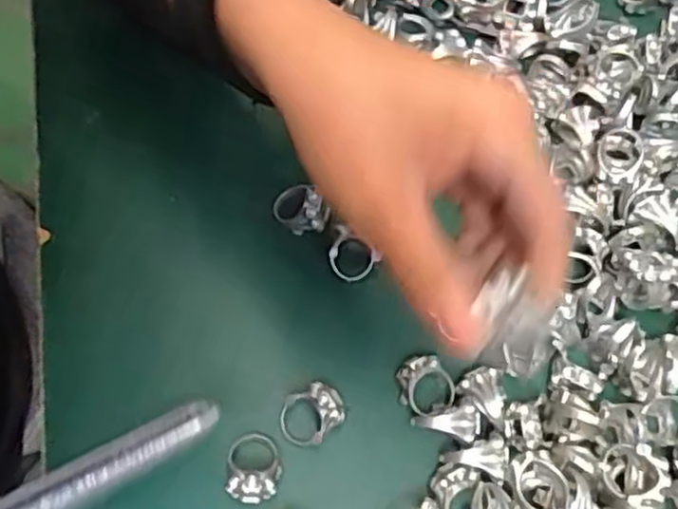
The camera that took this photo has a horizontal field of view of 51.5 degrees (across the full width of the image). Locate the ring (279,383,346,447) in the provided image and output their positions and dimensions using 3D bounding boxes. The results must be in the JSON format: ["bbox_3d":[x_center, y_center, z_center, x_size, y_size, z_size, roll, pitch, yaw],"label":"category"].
[{"bbox_3d":[-0.011,0.066,0.286,0.026,0.022,0.020,-22,71,-10],"label":"ring"}]

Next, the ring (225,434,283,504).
[{"bbox_3d":[-0.033,0.084,0.277,0.020,0.020,0.026,-2,69,-2],"label":"ring"}]

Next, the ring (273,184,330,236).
[{"bbox_3d":[-0.016,-0.020,0.324,0.024,0.017,0.020,-33,39,24],"label":"ring"}]

